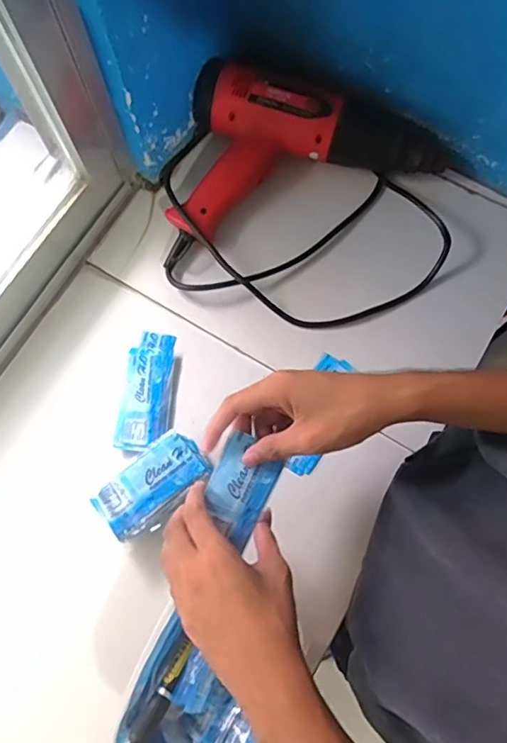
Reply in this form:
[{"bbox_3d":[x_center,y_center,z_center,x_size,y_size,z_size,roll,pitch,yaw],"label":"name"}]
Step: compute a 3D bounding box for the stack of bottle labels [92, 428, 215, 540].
[{"bbox_3d":[-0.093,0.110,0.524,0.104,0.039,0.058,-42,78,-10],"label":"stack of bottle labels"}]

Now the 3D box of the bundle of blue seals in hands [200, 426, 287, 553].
[{"bbox_3d":[-0.011,0.094,0.437,0.049,0.005,0.078,26,95,-2],"label":"bundle of blue seals in hands"}]

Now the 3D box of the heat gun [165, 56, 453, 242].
[{"bbox_3d":[0.063,-0.217,0.586,0.277,0.086,0.175,9,75,3],"label":"heat gun"}]

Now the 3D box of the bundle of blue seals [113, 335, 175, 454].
[{"bbox_3d":[-0.107,0.019,0.560,0.048,0.012,0.122,5,75,2],"label":"bundle of blue seals"}]

